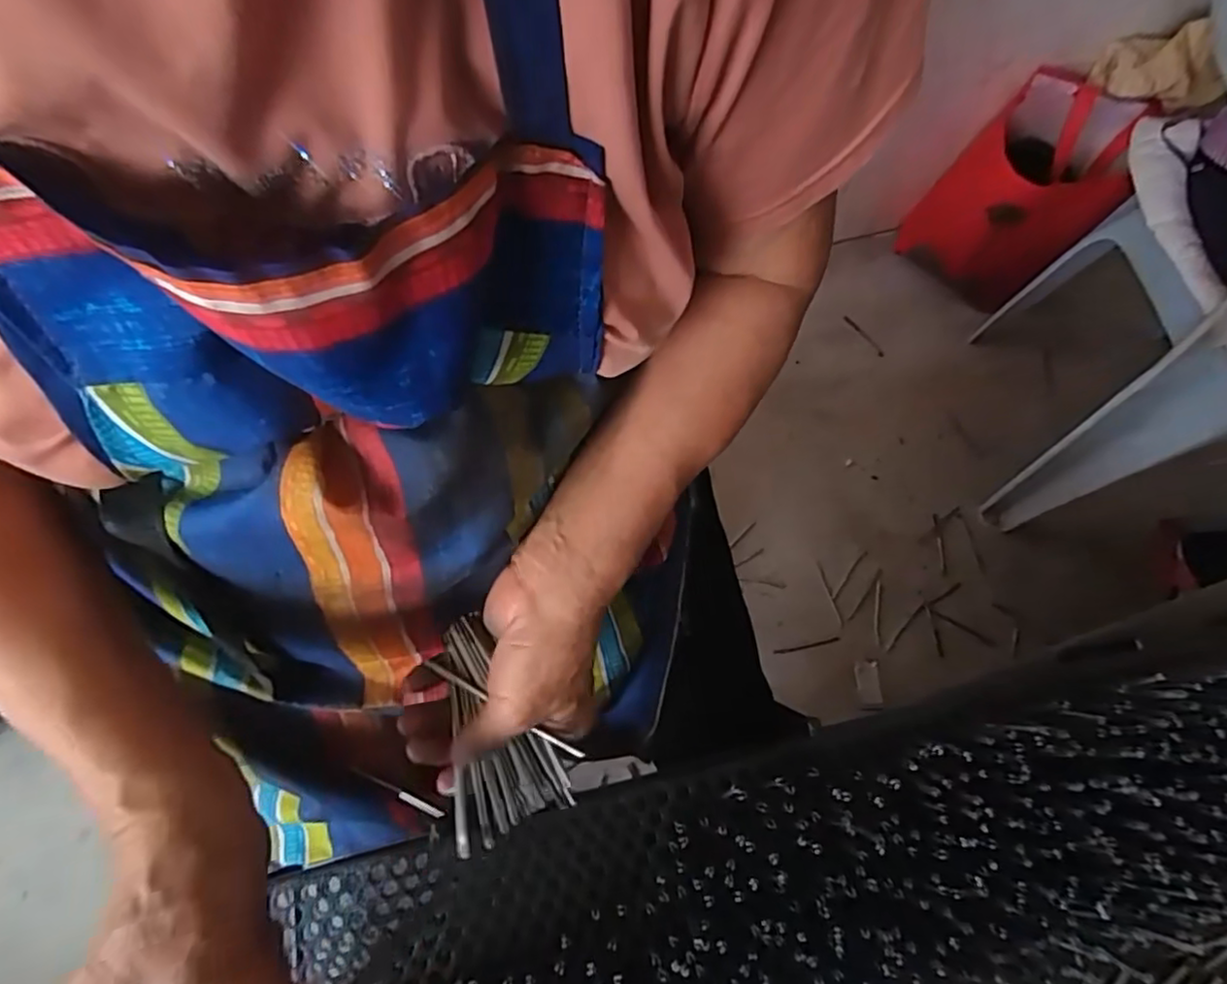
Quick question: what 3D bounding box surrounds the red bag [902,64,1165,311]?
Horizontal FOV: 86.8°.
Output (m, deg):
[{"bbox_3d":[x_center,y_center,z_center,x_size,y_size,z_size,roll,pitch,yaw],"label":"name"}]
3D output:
[{"bbox_3d":[0.654,-0.485,1.044,0.240,0.224,0.244,-41,74,-17],"label":"red bag"}]

